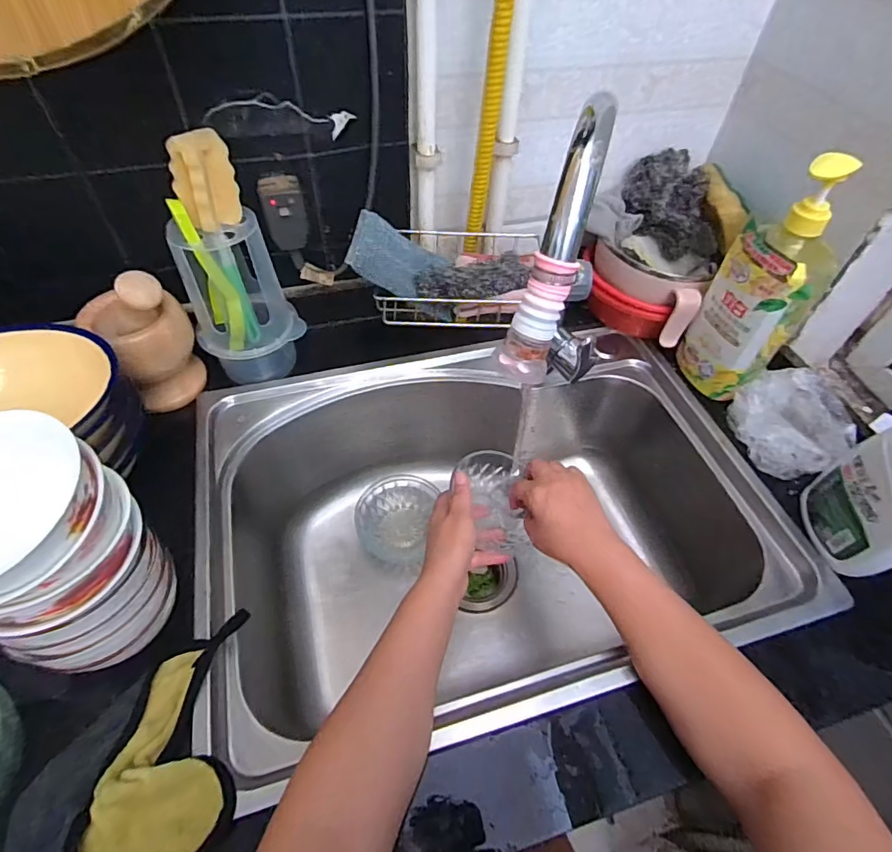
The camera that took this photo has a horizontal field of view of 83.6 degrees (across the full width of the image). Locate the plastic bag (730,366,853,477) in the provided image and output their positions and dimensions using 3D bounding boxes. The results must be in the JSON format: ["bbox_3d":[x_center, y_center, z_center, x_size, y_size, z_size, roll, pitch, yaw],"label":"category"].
[{"bbox_3d":[0.387,-0.009,0.563,0.096,0.056,0.118,1,52,-2],"label":"plastic bag"}]

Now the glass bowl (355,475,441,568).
[{"bbox_3d":[-0.070,0.124,0.690,0.104,0.047,0.118,5,52,1],"label":"glass bowl"}]

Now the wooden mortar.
[{"bbox_3d":[-0.332,-0.093,0.558,0.091,0.121,0.091,35,59,22],"label":"wooden mortar"}]

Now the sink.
[{"bbox_3d":[0.041,0.129,0.612,0.574,0.227,0.411,-12,54,-11],"label":"sink"}]

